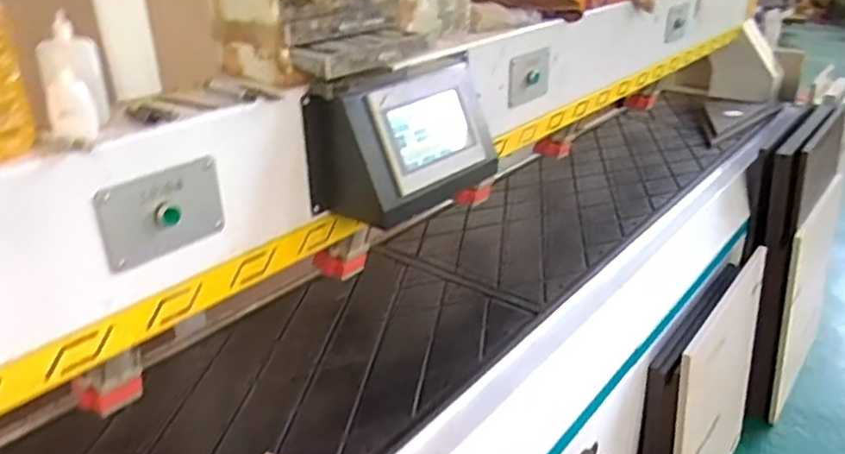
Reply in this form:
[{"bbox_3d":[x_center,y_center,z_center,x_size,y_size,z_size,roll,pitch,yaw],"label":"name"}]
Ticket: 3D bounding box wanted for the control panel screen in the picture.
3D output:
[{"bbox_3d":[-0.005,-0.141,1.021,0.119,0.181,0.350,22,34,38],"label":"control panel screen"}]

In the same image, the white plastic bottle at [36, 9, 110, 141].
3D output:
[{"bbox_3d":[-0.377,-0.153,0.717,0.054,0.133,0.088,-5,26,-8],"label":"white plastic bottle"}]

